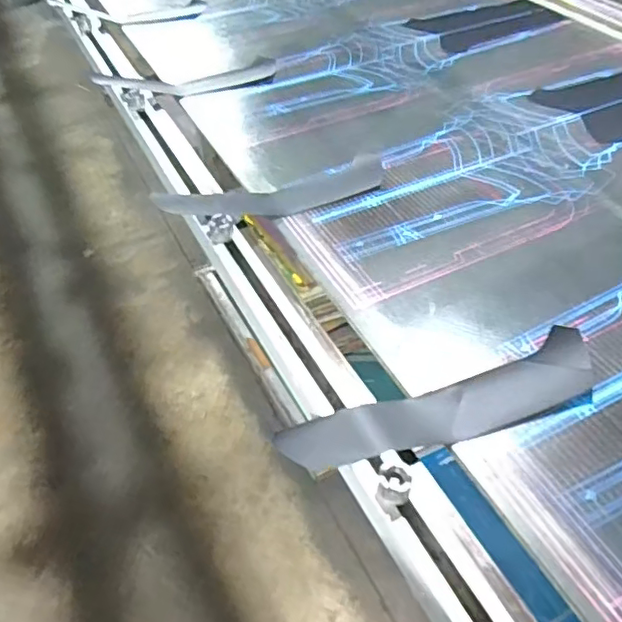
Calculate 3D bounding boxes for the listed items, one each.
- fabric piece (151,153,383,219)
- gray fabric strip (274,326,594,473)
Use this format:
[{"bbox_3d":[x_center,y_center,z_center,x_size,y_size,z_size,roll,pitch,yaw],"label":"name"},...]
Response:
[{"bbox_3d":[-0.048,-0.204,0.985,0.400,0.048,0.099,-21,52,-17],"label":"fabric piece"},{"bbox_3d":[0.173,0.113,0.704,0.419,0.022,0.091,-17,51,-14],"label":"gray fabric strip"}]

